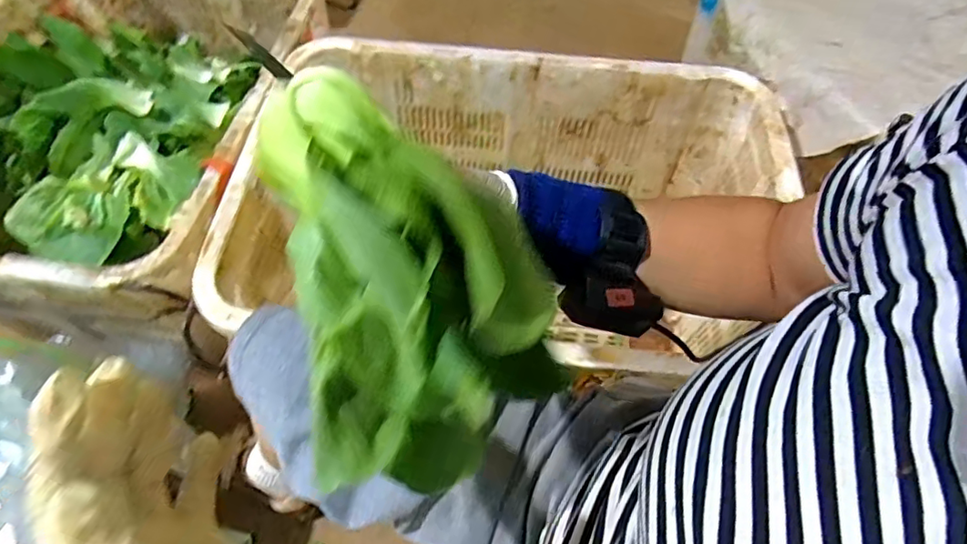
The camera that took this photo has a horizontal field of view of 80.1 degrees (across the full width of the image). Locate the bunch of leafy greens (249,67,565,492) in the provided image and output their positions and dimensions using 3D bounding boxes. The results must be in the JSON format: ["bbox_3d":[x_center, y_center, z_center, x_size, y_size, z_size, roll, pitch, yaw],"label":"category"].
[{"bbox_3d":[-0.044,-0.010,0.270,0.103,0.091,0.199,-14,59,-11],"label":"bunch of leafy greens"}]

